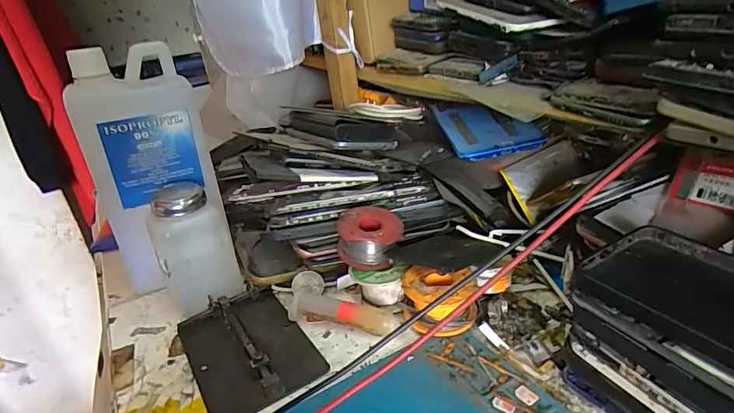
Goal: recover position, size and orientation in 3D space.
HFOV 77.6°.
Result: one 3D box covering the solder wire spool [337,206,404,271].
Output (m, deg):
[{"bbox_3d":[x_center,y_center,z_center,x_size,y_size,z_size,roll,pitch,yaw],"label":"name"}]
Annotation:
[{"bbox_3d":[0.002,0.025,0.379,0.053,0.034,0.053,-6,26,3],"label":"solder wire spool"}]

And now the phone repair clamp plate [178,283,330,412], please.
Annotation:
[{"bbox_3d":[-0.087,0.100,0.333,0.079,0.013,0.121,-21,29,-26],"label":"phone repair clamp plate"}]

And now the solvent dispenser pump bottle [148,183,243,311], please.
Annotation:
[{"bbox_3d":[-0.145,0.036,0.380,0.054,0.099,0.053,-19,28,-23],"label":"solvent dispenser pump bottle"}]

